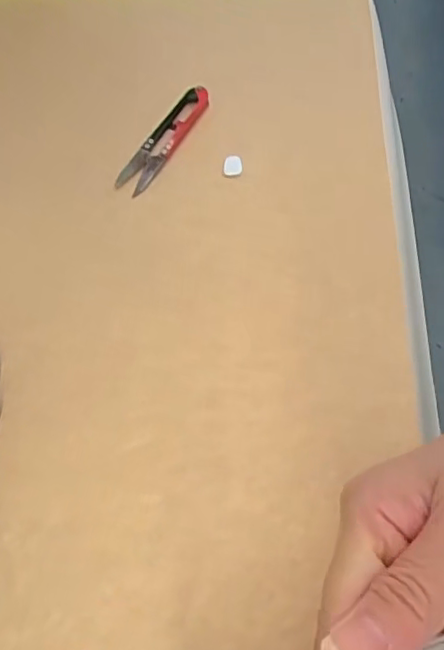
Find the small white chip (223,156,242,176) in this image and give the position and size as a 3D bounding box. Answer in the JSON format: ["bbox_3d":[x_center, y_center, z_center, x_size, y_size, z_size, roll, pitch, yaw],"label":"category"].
[{"bbox_3d":[0.008,-0.114,0.426,0.013,0.004,0.017,8,66,-6],"label":"small white chip"}]

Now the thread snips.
[{"bbox_3d":[-0.042,-0.138,0.441,0.023,0.011,0.103,25,64,14],"label":"thread snips"}]

